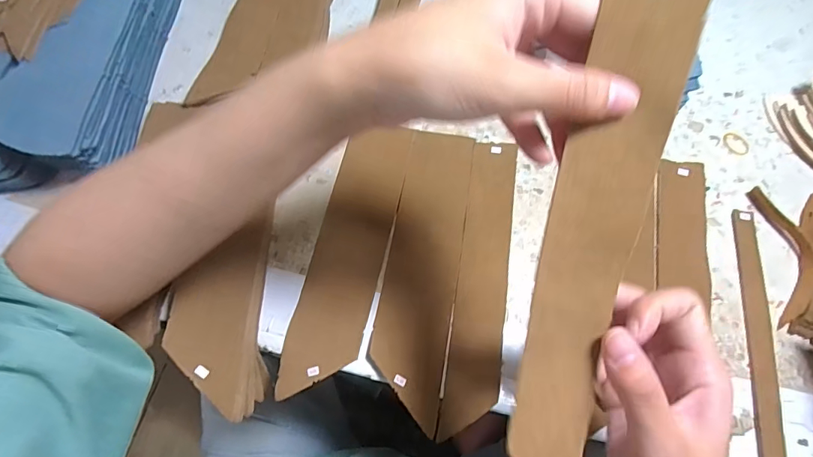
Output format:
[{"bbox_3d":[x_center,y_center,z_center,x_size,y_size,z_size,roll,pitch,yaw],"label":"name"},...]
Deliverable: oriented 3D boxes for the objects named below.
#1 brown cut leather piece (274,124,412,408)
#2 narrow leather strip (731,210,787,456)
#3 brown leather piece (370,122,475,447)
[{"bbox_3d":[-0.044,0.015,0.357,0.055,0.009,0.221,12,69,3],"label":"brown cut leather piece"},{"bbox_3d":[0.265,0.075,0.339,0.020,0.004,0.193,9,69,2],"label":"narrow leather strip"},{"bbox_3d":[0.013,0.025,0.352,0.054,0.008,0.228,10,69,2],"label":"brown leather piece"}]

